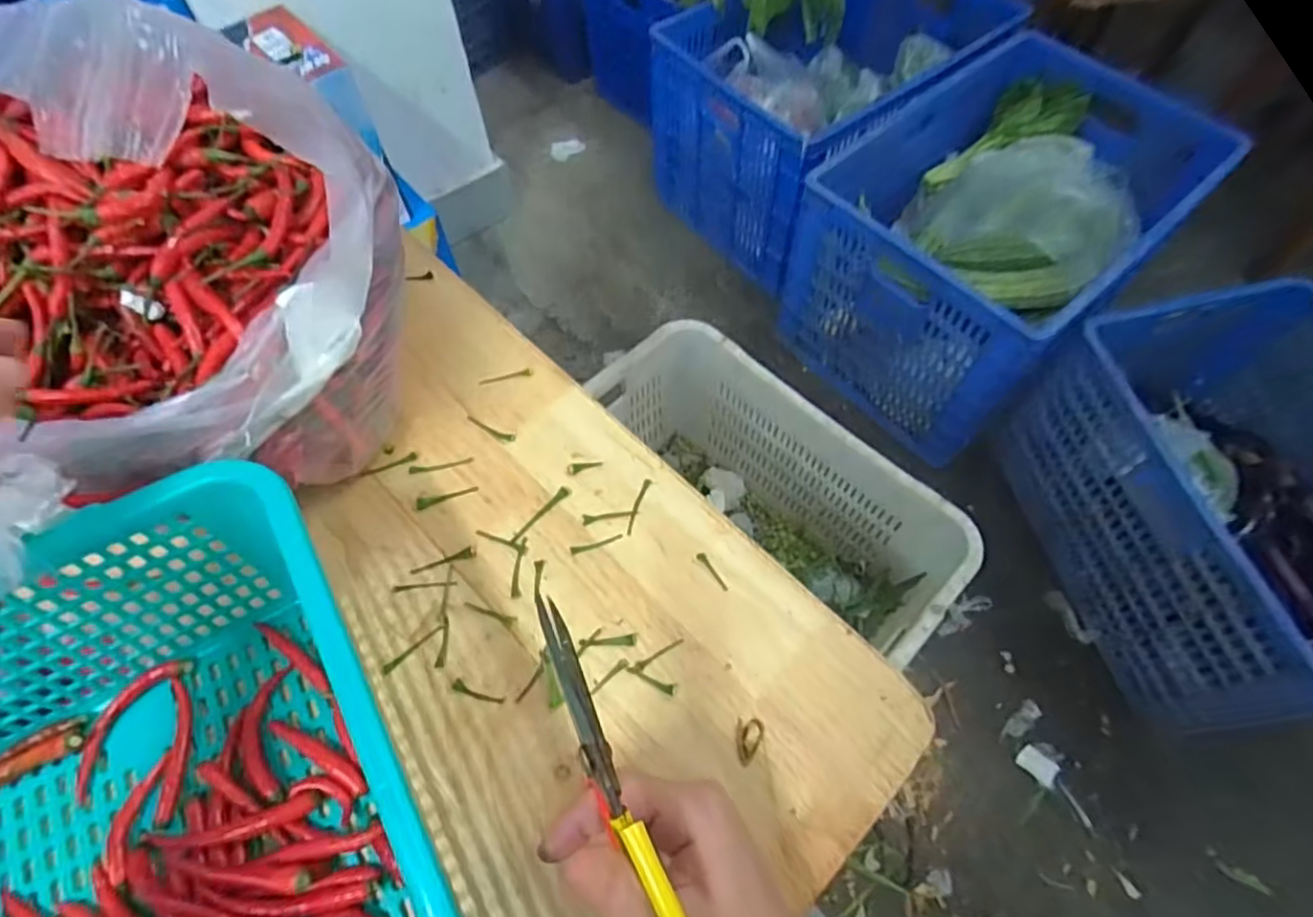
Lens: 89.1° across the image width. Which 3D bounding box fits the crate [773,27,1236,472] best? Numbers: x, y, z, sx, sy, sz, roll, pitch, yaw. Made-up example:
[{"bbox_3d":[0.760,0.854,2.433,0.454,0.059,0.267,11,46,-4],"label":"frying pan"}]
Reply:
[{"bbox_3d":[0.640,-0.415,1.318,0.642,0.385,0.502,-37,67,-18],"label":"crate"}]

